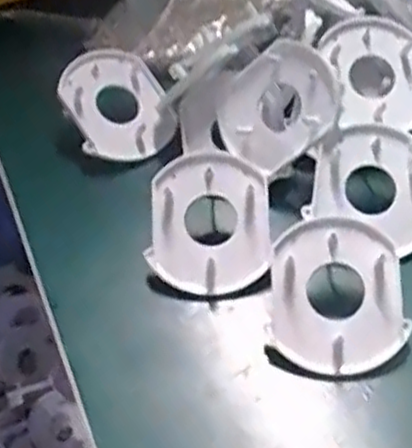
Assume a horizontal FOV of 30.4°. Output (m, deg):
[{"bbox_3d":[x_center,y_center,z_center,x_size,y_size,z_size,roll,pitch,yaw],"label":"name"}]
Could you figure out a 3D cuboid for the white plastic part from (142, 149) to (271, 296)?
[{"bbox_3d":[0.001,-0.002,0.377,0.058,0.013,0.072,-2,73,-1],"label":"white plastic part"}]

